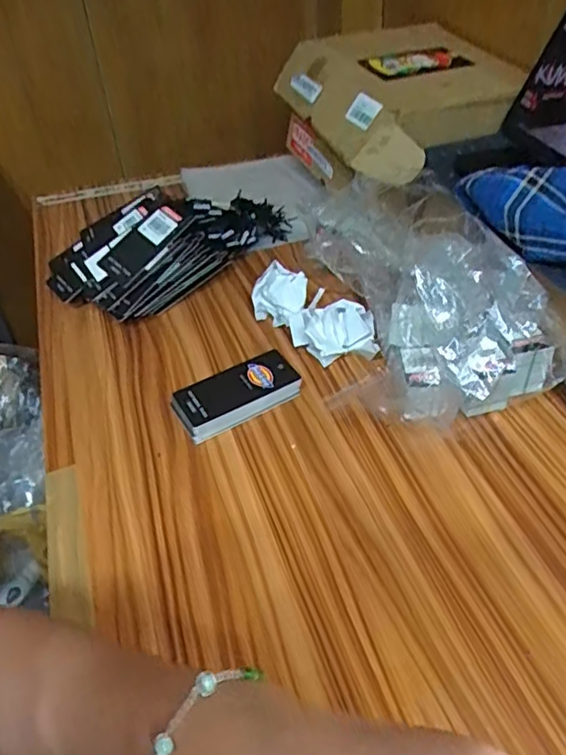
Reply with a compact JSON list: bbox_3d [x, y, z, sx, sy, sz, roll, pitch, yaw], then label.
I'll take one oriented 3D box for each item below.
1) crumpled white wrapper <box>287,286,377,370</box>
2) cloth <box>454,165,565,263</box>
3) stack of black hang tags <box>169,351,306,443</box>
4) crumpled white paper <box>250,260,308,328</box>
[{"bbox_3d":[0.048,-0.042,0.572,0.081,0.043,0.055,-2,44,2],"label":"crumpled white wrapper"},{"bbox_3d":[0.214,-0.146,0.497,0.135,0.043,0.116,16,48,19],"label":"cloth"},{"bbox_3d":[-0.040,0.014,0.535,0.111,0.020,0.055,-23,48,-19],"label":"stack of black hang tags"},{"bbox_3d":[-0.004,-0.084,0.608,0.052,0.060,0.018,20,12,-6],"label":"crumpled white paper"}]

